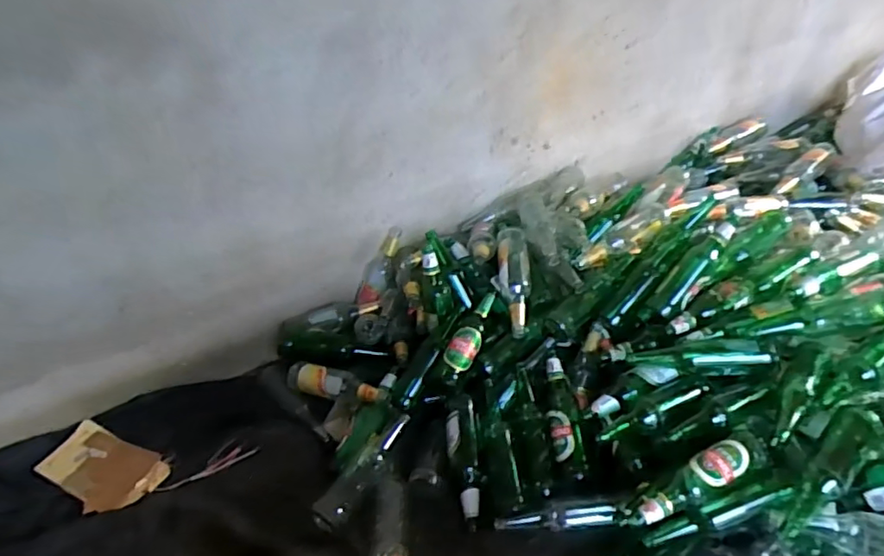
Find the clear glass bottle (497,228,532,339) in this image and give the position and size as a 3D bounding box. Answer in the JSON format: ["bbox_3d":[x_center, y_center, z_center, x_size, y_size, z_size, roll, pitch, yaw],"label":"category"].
[{"bbox_3d":[0.162,0.009,1.241,0.069,0.058,0.256,0,62,-1],"label":"clear glass bottle"}]

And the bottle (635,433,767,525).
[{"bbox_3d":[0.414,0.327,0.914,0.244,0.063,0.067,-26,46,-9],"label":"bottle"}]

